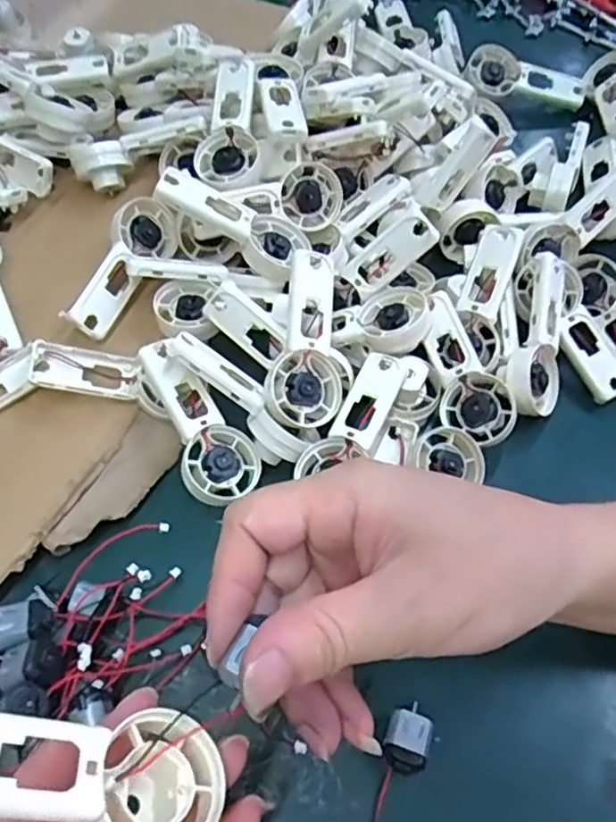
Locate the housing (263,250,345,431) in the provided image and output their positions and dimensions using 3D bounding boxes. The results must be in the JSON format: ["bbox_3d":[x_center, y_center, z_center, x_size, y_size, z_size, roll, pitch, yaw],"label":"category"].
[{"bbox_3d":[0.001,-0.038,0.350,0.040,0.019,0.093,3,86,2],"label":"housing"}]

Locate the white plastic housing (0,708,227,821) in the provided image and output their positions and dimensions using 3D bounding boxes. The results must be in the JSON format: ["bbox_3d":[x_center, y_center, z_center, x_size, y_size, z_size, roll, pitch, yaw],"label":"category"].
[{"bbox_3d":[-0.068,0.100,0.184,0.093,0.025,0.033,28,52,-35],"label":"white plastic housing"}]

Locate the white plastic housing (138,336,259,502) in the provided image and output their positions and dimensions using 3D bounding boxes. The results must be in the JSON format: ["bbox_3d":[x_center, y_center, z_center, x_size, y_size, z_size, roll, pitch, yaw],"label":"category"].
[{"bbox_3d":[-0.059,0.005,0.345,0.041,0.014,0.092,-29,86,-16],"label":"white plastic housing"}]

